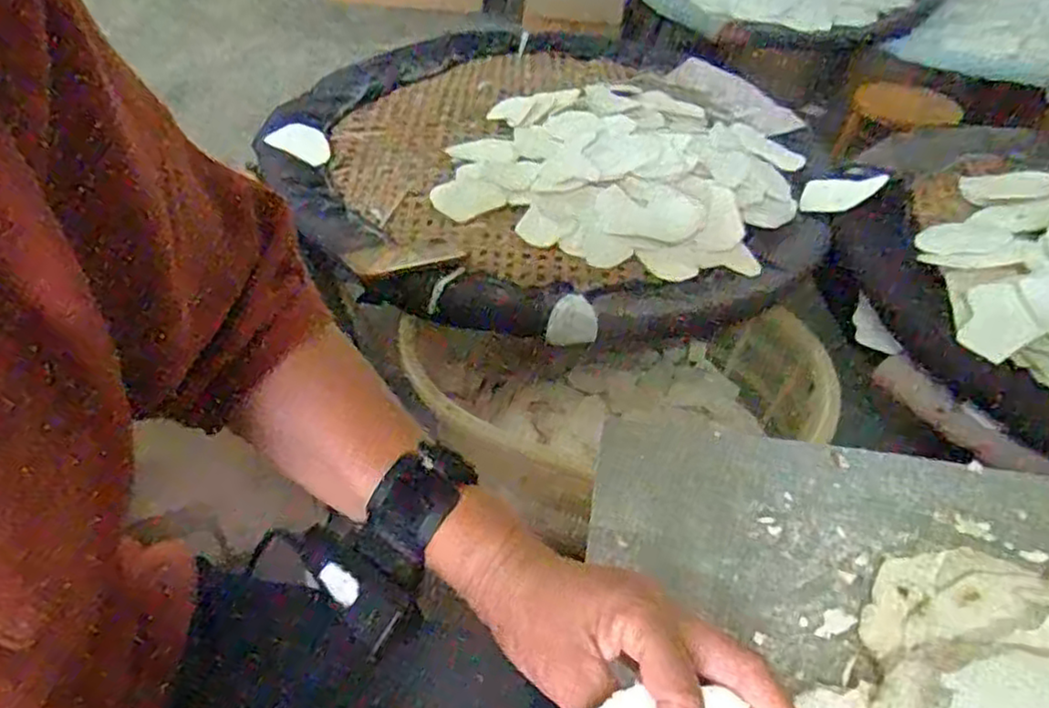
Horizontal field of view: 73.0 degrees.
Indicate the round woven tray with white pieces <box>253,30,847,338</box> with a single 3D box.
[{"bbox_3d":[0.057,-0.358,1.218,0.854,0.125,0.832,2,43,-2],"label":"round woven tray with white pieces"}]

